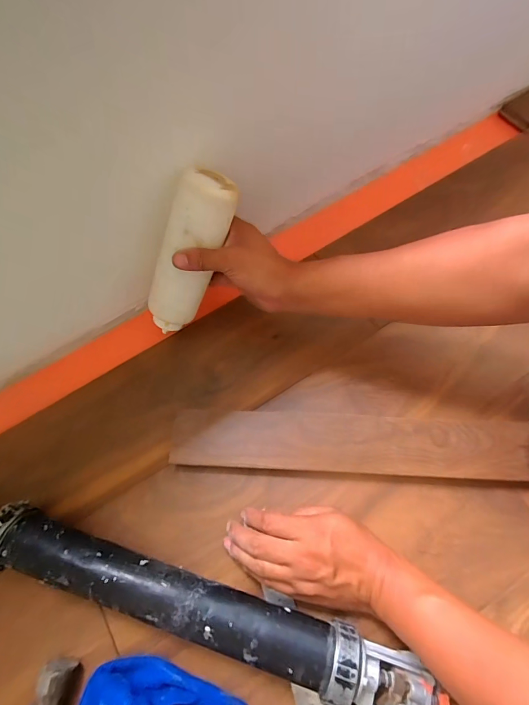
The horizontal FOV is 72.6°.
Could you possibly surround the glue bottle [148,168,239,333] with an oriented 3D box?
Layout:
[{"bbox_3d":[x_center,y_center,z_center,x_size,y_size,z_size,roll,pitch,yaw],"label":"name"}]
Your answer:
[{"bbox_3d":[-0.090,-0.102,0.410,0.051,0.188,0.052,38,35,15],"label":"glue bottle"}]

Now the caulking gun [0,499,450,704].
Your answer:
[{"bbox_3d":[-0.095,0.275,0.348,0.537,0.059,0.187,19,70,9],"label":"caulking gun"}]

